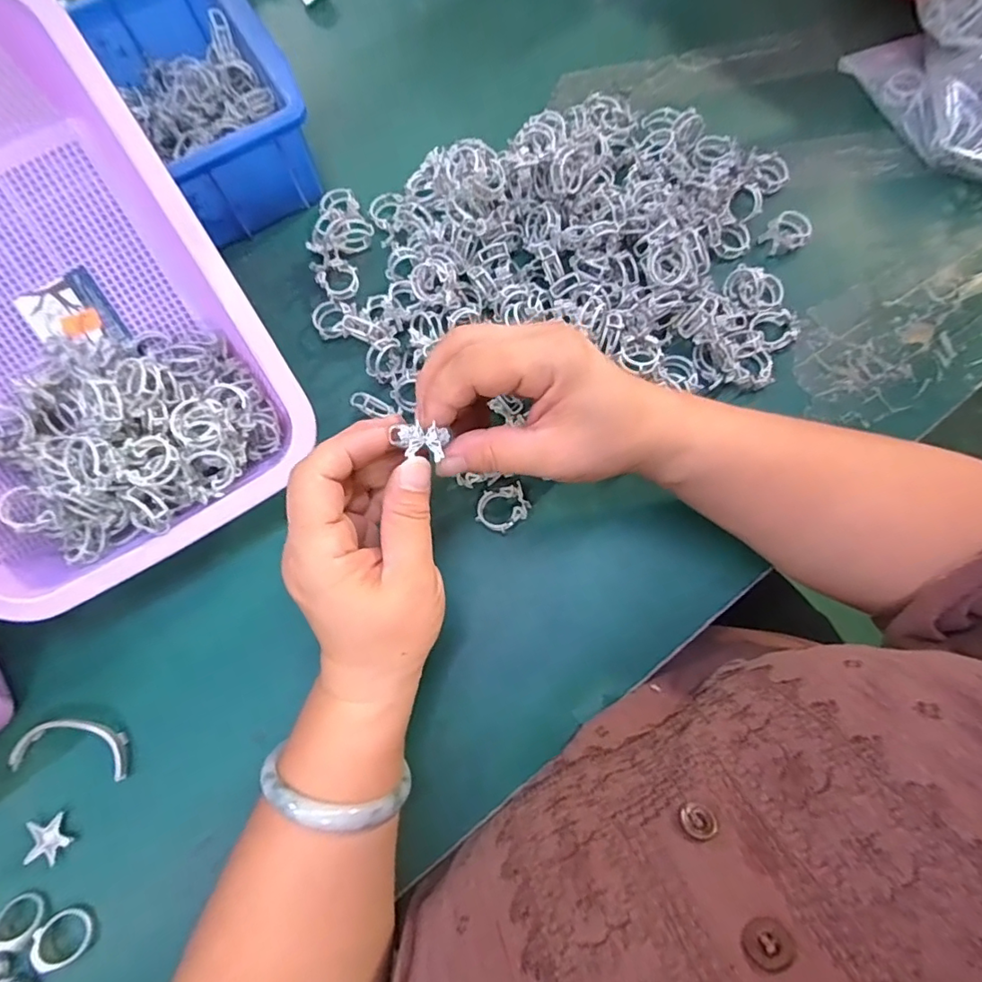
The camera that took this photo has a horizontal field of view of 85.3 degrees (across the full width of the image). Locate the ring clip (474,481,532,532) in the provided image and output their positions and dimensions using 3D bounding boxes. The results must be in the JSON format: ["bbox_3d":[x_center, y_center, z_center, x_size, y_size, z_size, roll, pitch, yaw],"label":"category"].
[{"bbox_3d":[0.007,0.011,0.320,0.032,0.009,0.025,-24,75,-5],"label":"ring clip"}]

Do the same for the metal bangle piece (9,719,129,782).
[{"bbox_3d":[-0.230,0.141,0.292,0.064,0.008,0.026,4,75,2],"label":"metal bangle piece"}]

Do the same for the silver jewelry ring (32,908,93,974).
[{"bbox_3d":[-0.217,0.227,0.270,0.025,0.004,0.023,-11,62,-17],"label":"silver jewelry ring"}]

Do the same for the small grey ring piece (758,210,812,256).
[{"bbox_3d":[0.203,-0.176,0.365,0.034,0.011,0.025,-34,76,-8],"label":"small grey ring piece"}]

